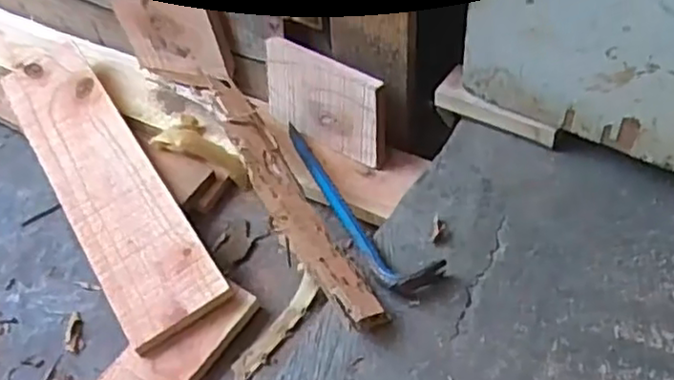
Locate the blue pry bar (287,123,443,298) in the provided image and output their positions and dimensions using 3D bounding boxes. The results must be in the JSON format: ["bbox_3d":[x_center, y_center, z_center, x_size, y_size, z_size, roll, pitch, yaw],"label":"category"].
[{"bbox_3d":[0.014,0.005,0.749,0.061,0.022,0.325,-20,37,-13],"label":"blue pry bar"}]

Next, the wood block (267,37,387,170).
[{"bbox_3d":[-0.015,-0.108,0.855,0.182,0.122,0.014,28,45,27],"label":"wood block"}]

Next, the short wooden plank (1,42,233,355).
[{"bbox_3d":[-0.303,-0.026,0.861,0.118,0.026,0.505,-28,57,-20],"label":"short wooden plank"}]

